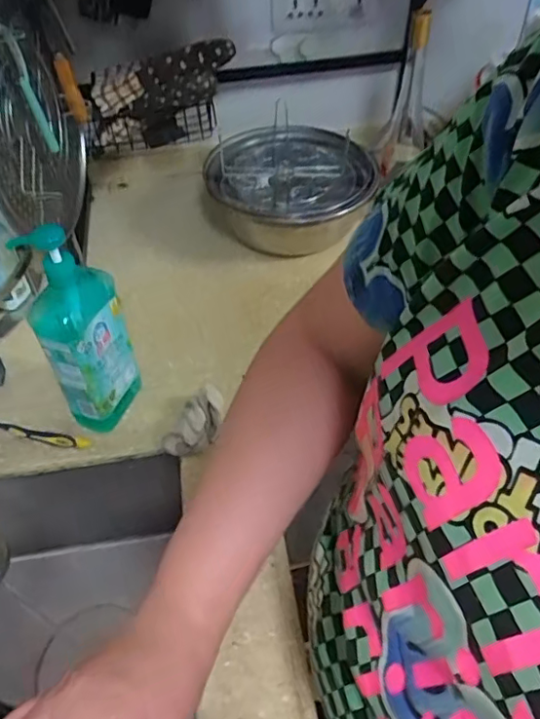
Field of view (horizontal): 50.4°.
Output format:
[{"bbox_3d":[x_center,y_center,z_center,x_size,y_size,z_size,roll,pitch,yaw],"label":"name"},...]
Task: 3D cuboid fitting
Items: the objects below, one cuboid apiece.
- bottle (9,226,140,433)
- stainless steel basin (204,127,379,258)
[{"bbox_3d":[-0.219,-0.034,0.670,0.060,0.278,0.097,14,50,15],"label":"bottle"},{"bbox_3d":[0.033,-0.281,0.977,0.258,0.137,0.242,-2,47,2],"label":"stainless steel basin"}]

